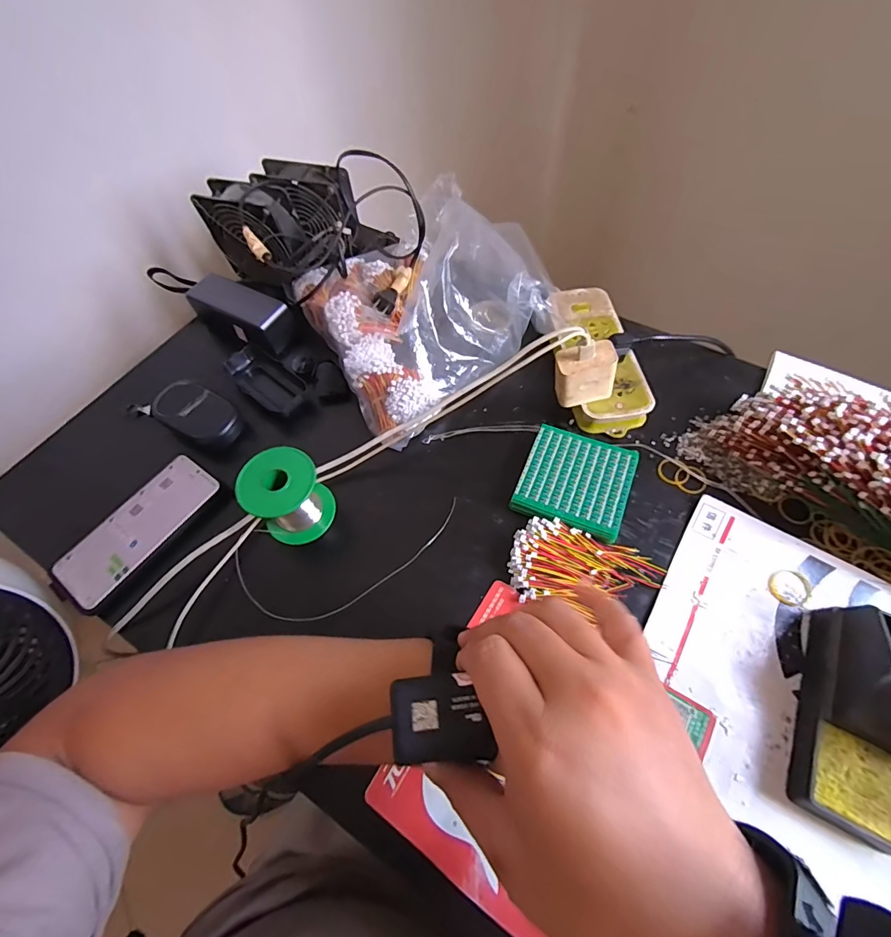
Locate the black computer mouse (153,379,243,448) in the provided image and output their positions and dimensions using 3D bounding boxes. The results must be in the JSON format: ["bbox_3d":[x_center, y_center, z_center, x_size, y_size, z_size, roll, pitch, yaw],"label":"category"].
[{"bbox_3d":[-0.270,-0.056,0.483,0.100,0.035,0.058,28,66,16],"label":"black computer mouse"}]

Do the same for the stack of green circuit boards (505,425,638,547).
[{"bbox_3d":[0.129,0.014,0.438,0.101,0.021,0.101,21,65,13],"label":"stack of green circuit boards"}]

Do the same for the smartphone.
[{"bbox_3d":[-0.297,0.056,0.421,0.065,0.004,0.154,30,67,17],"label":"smartphone"}]

